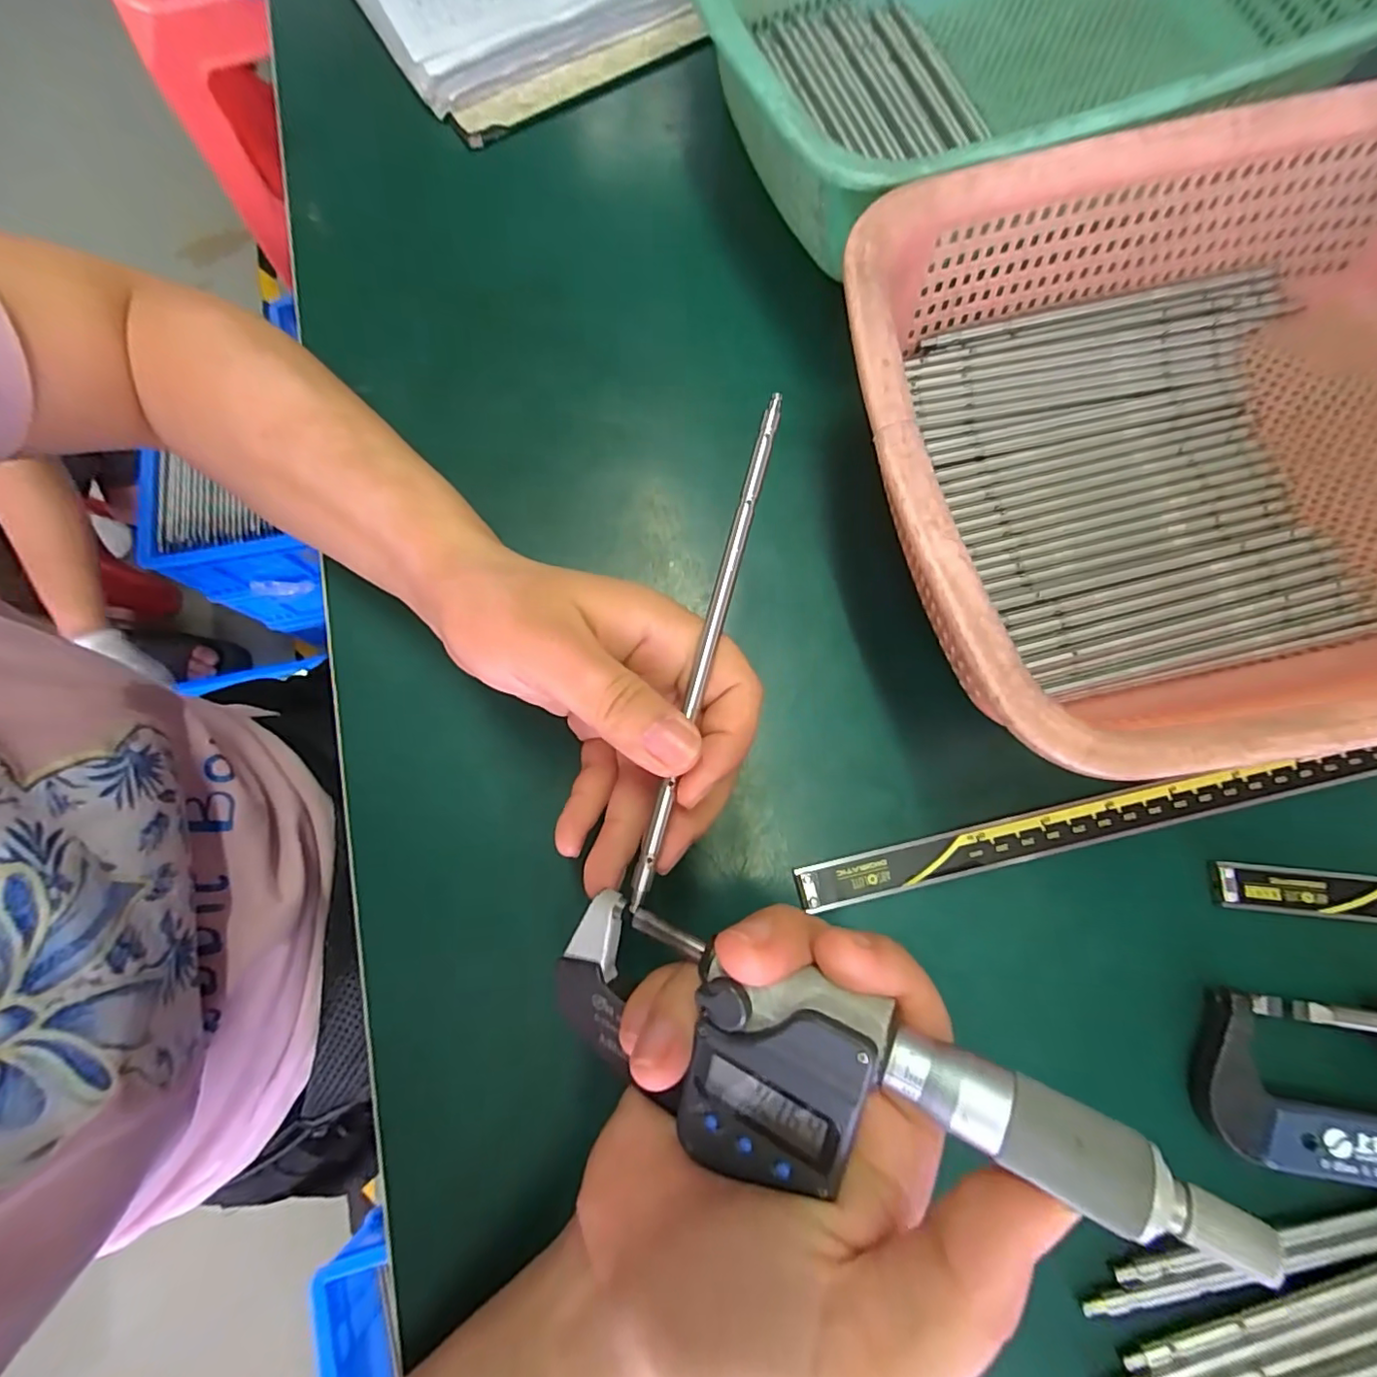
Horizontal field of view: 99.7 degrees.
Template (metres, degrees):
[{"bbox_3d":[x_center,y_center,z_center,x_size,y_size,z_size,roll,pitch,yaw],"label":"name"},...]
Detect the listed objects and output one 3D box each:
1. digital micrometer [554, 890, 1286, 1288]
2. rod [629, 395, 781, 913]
[{"bbox_3d":[0.029,0.092,0.136,0.157,0.022,0.052,3,75,28],"label":"digital micrometer"},{"bbox_3d":[0.006,-0.014,0.178,0.006,0.005,0.162,15,83,5],"label":"rod"}]

